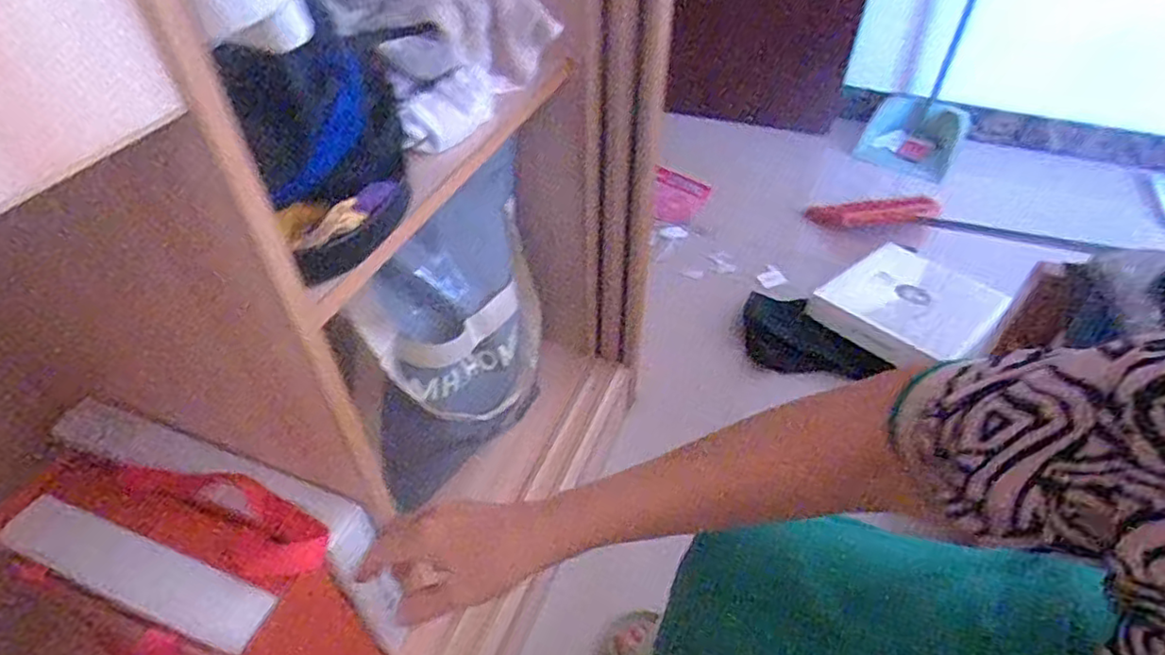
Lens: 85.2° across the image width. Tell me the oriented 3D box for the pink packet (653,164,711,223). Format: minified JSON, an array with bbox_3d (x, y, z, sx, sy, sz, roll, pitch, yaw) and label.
[{"bbox_3d":[0.240,-0.344,1.661,0.173,0.124,0.032,14,34,-29],"label":"pink packet"}]

